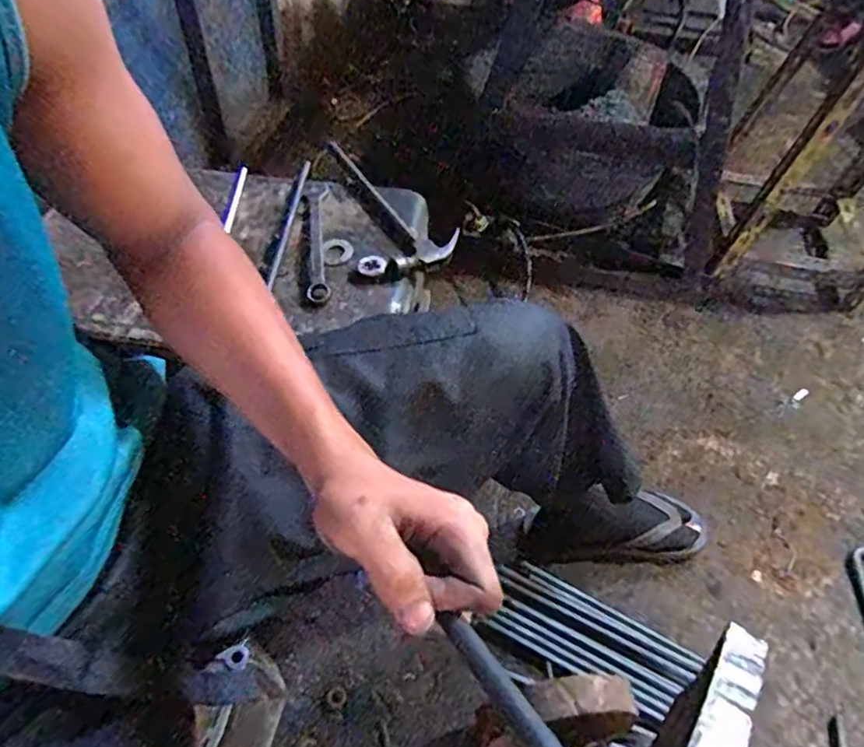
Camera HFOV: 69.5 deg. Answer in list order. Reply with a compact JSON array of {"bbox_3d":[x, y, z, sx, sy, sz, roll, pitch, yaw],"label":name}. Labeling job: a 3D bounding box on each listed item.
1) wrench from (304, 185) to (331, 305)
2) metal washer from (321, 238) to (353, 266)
[{"bbox_3d":[-0.145,-0.169,0.787,0.028,0.009,0.209,-3,51,-7],"label":"wrench"},{"bbox_3d":[-0.118,-0.151,0.777,0.037,0.006,0.049,-6,51,-9],"label":"metal washer"}]

